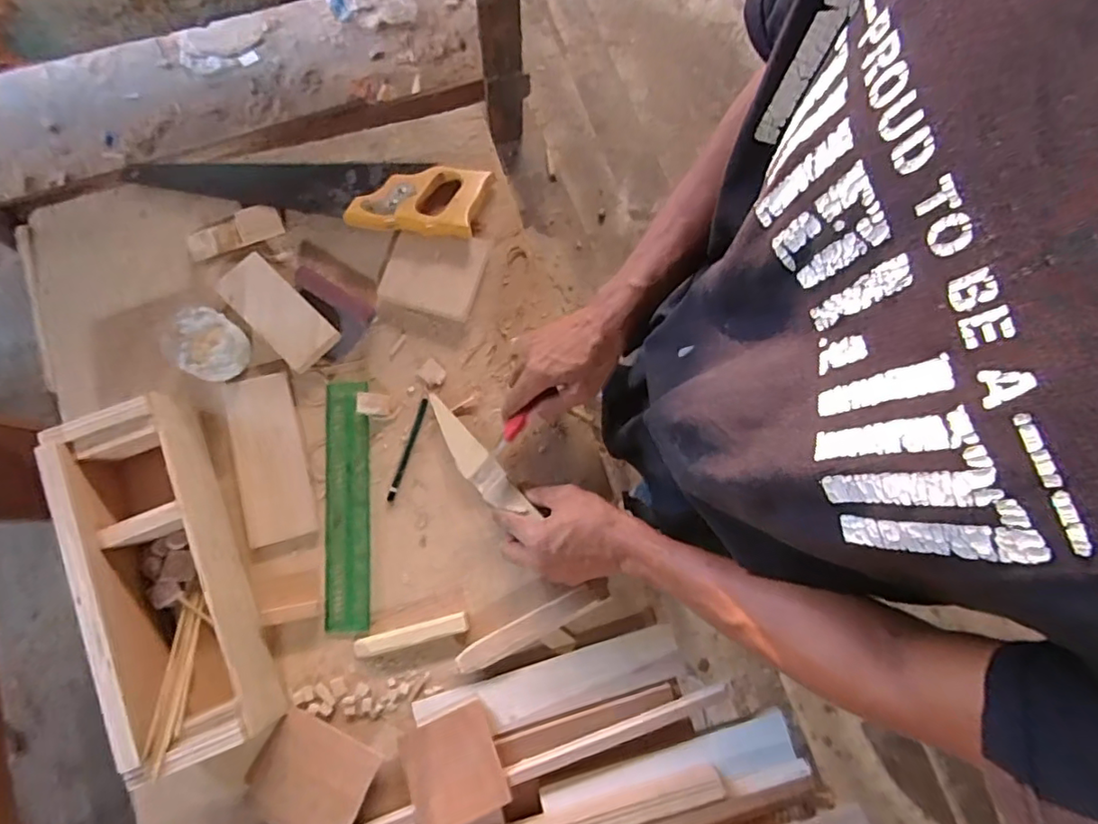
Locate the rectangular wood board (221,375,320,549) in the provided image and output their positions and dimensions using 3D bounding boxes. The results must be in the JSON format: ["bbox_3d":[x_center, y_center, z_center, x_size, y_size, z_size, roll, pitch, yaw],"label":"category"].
[{"bbox_3d":[-0.288,0.046,0.593,0.070,0.016,0.170,-17,80,-5],"label":"rectangular wood board"}]

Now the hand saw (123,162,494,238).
[{"bbox_3d":[-0.268,-0.260,0.645,0.386,0.031,0.096,10,79,0],"label":"hand saw"}]

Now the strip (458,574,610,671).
[{"bbox_3d":[-0.014,0.206,0.560,0.158,0.009,0.026,-26,81,-6],"label":"strip"}]

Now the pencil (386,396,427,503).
[{"bbox_3d":[-0.148,0.038,0.601,0.009,0.006,0.110,17,79,1],"label":"pencil"}]

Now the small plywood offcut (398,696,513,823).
[{"bbox_3d":[-0.086,0.319,0.521,0.080,0.007,0.088,-17,45,-18],"label":"small plywood offcut"}]

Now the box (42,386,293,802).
[{"bbox_3d":[-0.348,0.149,0.532,0.117,0.083,0.318,-22,78,-4],"label":"box"}]

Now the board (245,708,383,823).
[{"bbox_3d":[-0.217,0.335,0.524,0.102,0.008,0.085,25,62,6],"label":"board"}]

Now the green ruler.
[{"bbox_3d":[-0.207,0.092,0.590,0.045,0.010,0.247,-4,79,2],"label":"green ruler"}]

